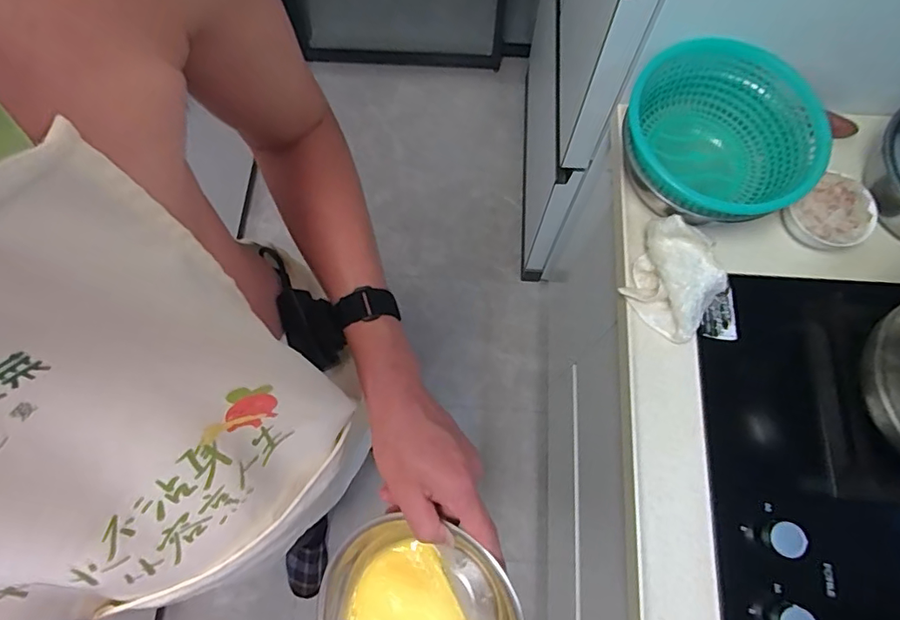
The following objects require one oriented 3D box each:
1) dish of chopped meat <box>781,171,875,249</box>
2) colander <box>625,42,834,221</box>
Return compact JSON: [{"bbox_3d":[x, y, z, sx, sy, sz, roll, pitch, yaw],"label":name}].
[{"bbox_3d":[0.547,-0.135,0.730,0.111,0.053,0.099,-38,76,-11],"label":"dish of chopped meat"},{"bbox_3d":[0.369,-0.228,0.724,0.256,0.123,0.245,17,73,6],"label":"colander"}]

